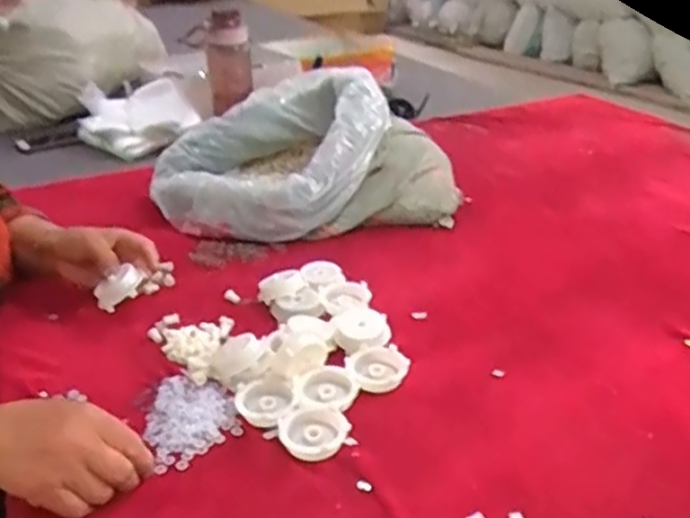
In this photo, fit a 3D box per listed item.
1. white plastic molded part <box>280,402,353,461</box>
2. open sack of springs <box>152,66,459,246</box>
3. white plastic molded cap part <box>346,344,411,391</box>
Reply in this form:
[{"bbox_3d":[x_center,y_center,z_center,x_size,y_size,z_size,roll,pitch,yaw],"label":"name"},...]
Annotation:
[{"bbox_3d":[-0.027,0.149,0.600,0.056,0.008,0.058,-23,36,-33],"label":"white plastic molded part"},{"bbox_3d":[-0.061,-0.158,1.027,0.430,0.159,0.310,-12,31,-17],"label":"open sack of springs"},{"bbox_3d":[0.032,0.105,0.672,0.061,0.011,0.064,-1,29,1],"label":"white plastic molded cap part"}]

